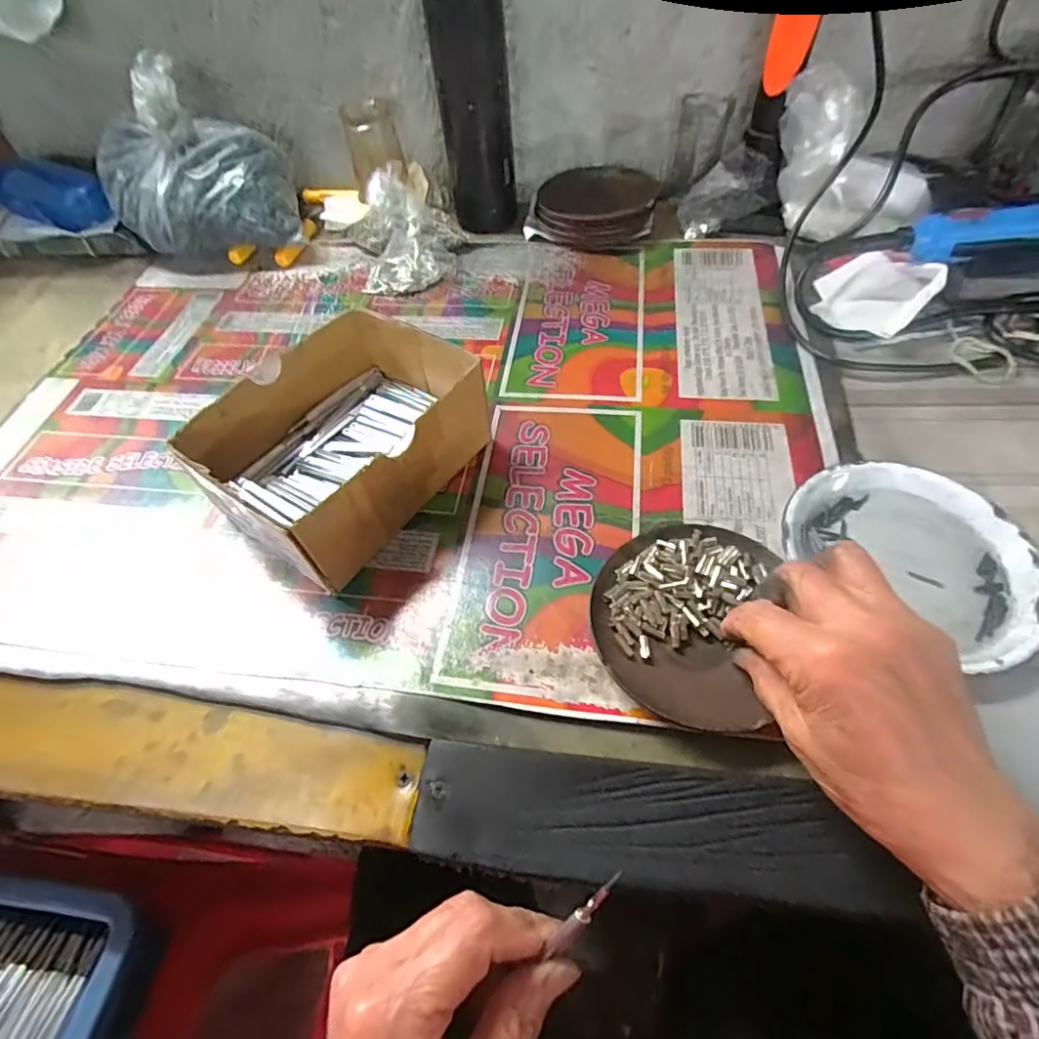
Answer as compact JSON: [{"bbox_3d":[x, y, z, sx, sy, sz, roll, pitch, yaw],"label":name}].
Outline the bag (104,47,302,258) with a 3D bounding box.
[{"bbox_3d":[-0.312,-0.334,0.534,0.179,0.140,0.108,-3,55,3],"label":"bag"}]

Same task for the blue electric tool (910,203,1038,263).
[{"bbox_3d":[0.388,-0.223,0.420,0.165,0.028,0.026,-4,54,2],"label":"blue electric tool"}]

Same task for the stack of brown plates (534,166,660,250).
[{"bbox_3d":[0.077,-0.312,0.552,0.113,0.028,0.110,9,57,11],"label":"stack of brown plates"}]

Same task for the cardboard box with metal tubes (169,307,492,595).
[{"bbox_3d":[-0.112,-0.053,0.360,0.122,0.071,0.156,29,63,22],"label":"cardboard box with metal tubes"}]

